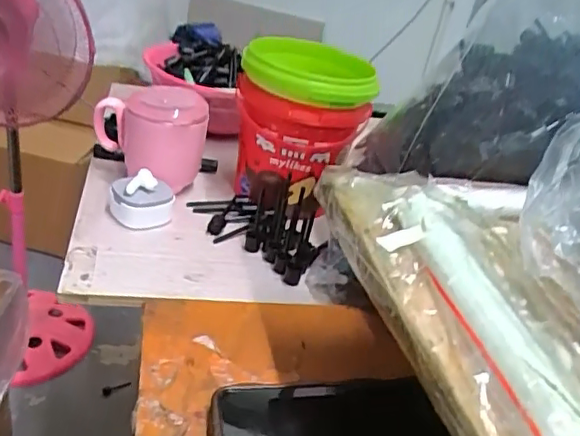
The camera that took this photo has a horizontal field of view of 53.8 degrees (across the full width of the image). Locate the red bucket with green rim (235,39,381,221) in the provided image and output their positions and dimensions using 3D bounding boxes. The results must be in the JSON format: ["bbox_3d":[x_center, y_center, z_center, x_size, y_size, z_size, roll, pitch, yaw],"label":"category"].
[{"bbox_3d":[0.003,-0.093,0.592,0.123,0.150,0.140,-6,34,-30],"label":"red bucket with green rim"}]

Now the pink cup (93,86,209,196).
[{"bbox_3d":[-0.140,-0.080,0.574,0.106,0.096,0.071,1,31,-19],"label":"pink cup"}]

